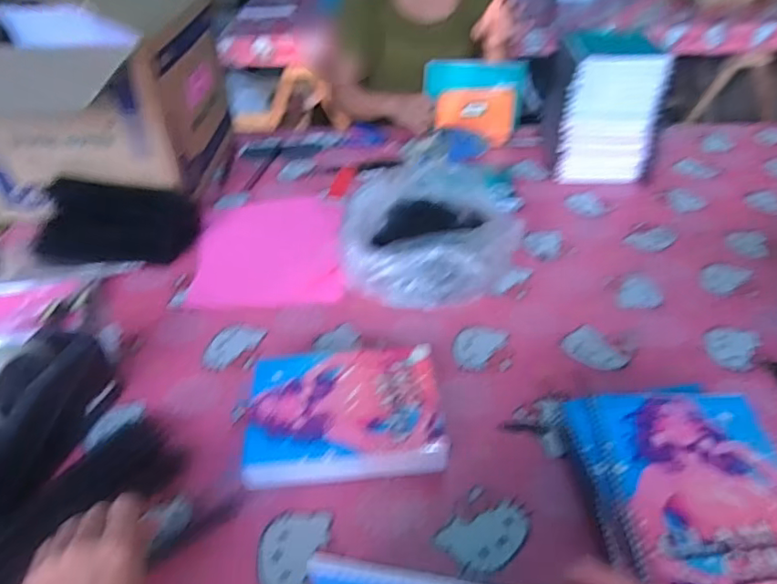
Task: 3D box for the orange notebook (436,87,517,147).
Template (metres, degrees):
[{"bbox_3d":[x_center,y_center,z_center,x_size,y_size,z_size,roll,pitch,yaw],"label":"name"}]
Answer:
[{"bbox_3d":[0.187,-0.367,1.200,0.167,0.115,0.016,-4,15,-6],"label":"orange notebook"}]

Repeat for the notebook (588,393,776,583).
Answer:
[{"bbox_3d":[0.268,0.162,0.481,0.153,0.015,0.191,1,39,2],"label":"notebook"}]

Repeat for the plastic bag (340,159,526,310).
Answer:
[{"bbox_3d":[0.069,-0.098,0.855,0.251,0.099,0.272,1,38,4],"label":"plastic bag"}]

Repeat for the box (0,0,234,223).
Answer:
[{"bbox_3d":[-0.522,-0.351,1.024,0.373,0.300,0.374,1,38,4],"label":"box"}]

